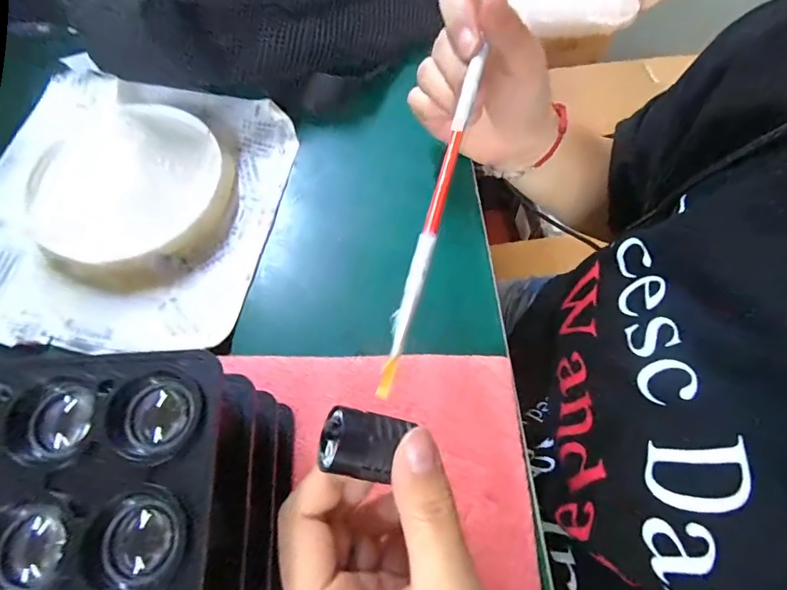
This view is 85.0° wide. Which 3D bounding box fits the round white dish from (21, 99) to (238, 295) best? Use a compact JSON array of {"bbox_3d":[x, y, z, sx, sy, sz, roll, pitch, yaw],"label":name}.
[{"bbox_3d":[-0.169,-0.067,0.275,0.127,0.020,0.123,0,67,0],"label":"round white dish"}]

